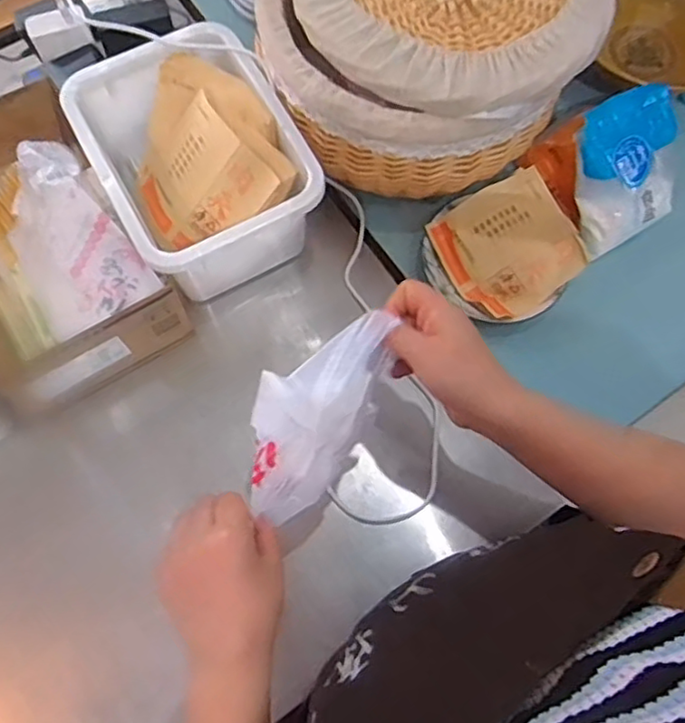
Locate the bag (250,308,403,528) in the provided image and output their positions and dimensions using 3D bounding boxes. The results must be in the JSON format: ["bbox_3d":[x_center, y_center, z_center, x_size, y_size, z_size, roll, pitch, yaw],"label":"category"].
[{"bbox_3d":[-0.023,0.038,0.486,0.071,0.041,0.168,30,99,9],"label":"bag"}]

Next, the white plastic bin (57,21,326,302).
[{"bbox_3d":[-0.144,-0.195,0.668,0.182,0.119,0.238,-28,74,-11],"label":"white plastic bin"}]

